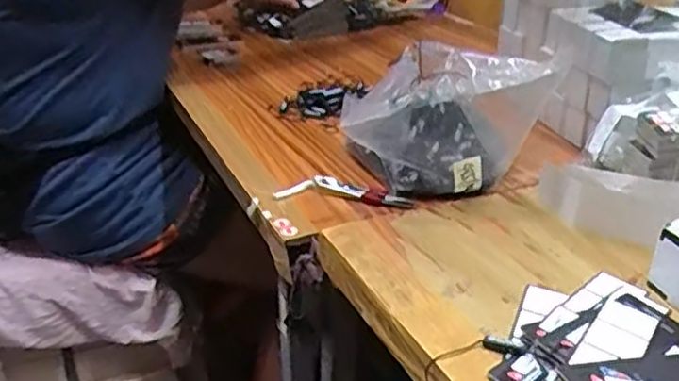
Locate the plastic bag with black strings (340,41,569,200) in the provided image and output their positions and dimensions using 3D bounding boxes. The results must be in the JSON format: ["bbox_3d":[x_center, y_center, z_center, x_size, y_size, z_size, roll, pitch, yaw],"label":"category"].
[{"bbox_3d":[0.085,-0.059,0.602,0.167,0.128,0.101,-2,27,-5],"label":"plastic bag with black strings"}]

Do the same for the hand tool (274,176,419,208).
[{"bbox_3d":[0.008,0.005,0.641,0.130,0.015,0.039,8,28,14],"label":"hand tool"}]

